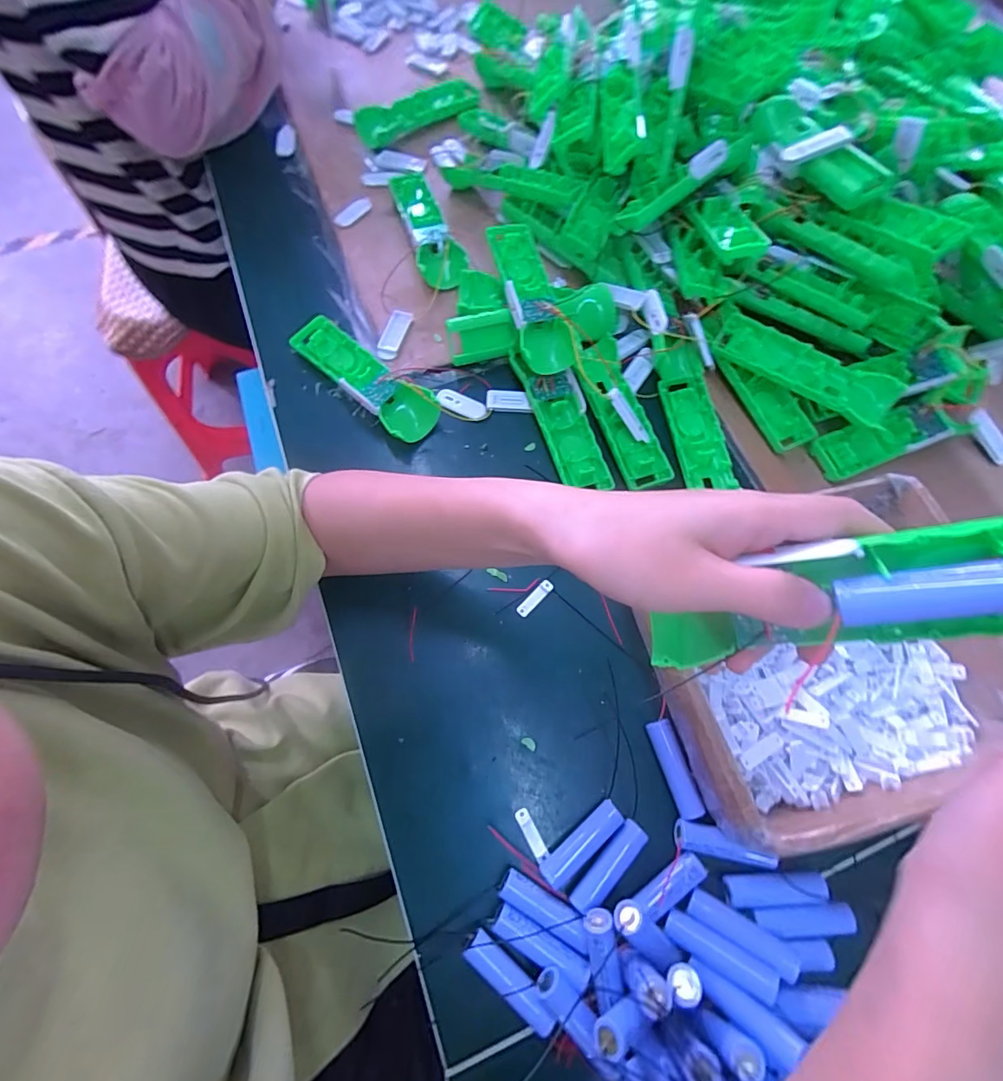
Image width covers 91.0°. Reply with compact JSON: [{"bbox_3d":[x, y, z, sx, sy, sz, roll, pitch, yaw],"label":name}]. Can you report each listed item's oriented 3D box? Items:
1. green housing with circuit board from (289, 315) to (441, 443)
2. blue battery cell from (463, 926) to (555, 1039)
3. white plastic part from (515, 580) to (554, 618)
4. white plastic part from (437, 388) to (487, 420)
[{"bbox_3d":[-0.128,-0.154,0.464,0.159,0.027,0.049,43,73,13],"label":"green housing with circuit board"},{"bbox_3d":[0.006,0.278,0.311,0.066,0.020,0.019,41,73,12],"label":"blue battery cell"},{"bbox_3d":[0.028,0.048,0.409,0.038,0.004,0.010,-42,77,-16],"label":"white plastic part"},{"bbox_3d":[-0.038,-0.131,0.473,0.048,0.006,0.019,25,70,7],"label":"white plastic part"}]

